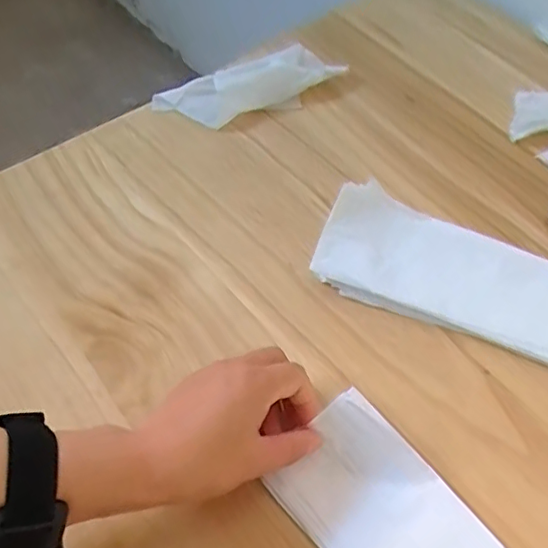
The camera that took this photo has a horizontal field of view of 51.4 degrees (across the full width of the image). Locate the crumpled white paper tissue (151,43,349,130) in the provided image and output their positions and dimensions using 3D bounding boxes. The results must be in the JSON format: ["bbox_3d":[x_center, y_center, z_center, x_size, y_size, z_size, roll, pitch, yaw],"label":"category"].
[{"bbox_3d":[-0.023,-0.182,0.556,0.178,0.023,0.068,-24,61,-19],"label":"crumpled white paper tissue"}]

